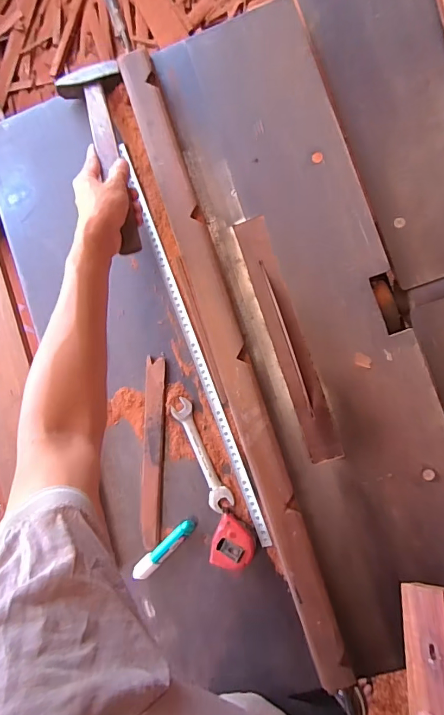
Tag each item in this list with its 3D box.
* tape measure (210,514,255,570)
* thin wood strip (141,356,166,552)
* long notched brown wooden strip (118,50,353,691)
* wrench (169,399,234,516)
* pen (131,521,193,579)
[{"bbox_3d":[0.016,0.244,0.554,0.054,0.027,0.063,13,91,7],"label":"tape measure"},{"bbox_3d":[-0.096,0.132,0.580,0.029,0.005,0.257,1,90,7],"label":"thin wood strip"},{"bbox_3d":[0.005,-0.003,0.553,0.054,0.046,0.828,-18,88,7],"label":"long notched brown wooden strip"},{"bbox_3d":[-0.028,0.134,0.575,0.031,0.004,0.159,-24,87,6],"label":"wrench"},{"bbox_3d":[-0.080,0.264,0.571,0.022,0.018,0.107,45,95,5],"label":"pen"}]

